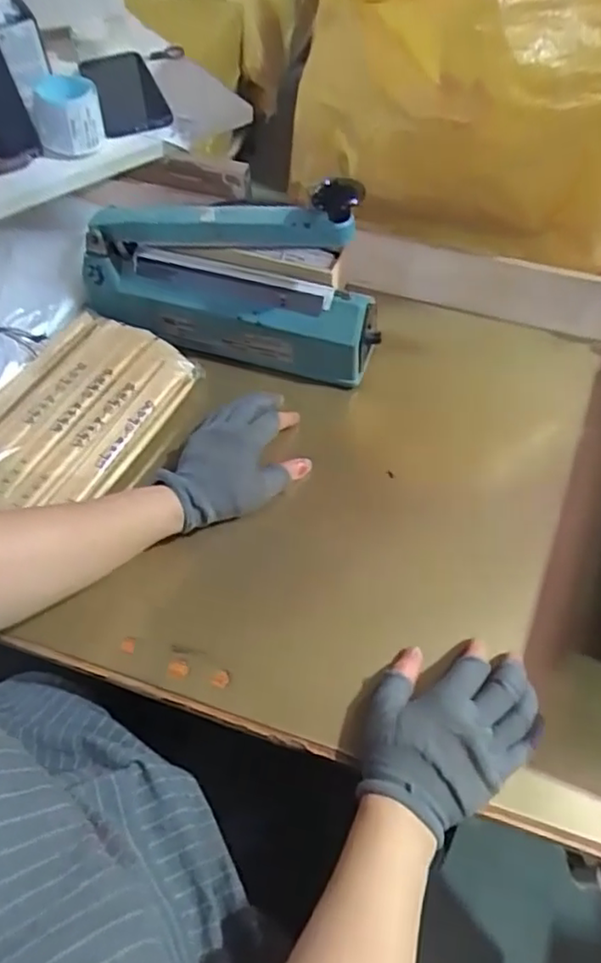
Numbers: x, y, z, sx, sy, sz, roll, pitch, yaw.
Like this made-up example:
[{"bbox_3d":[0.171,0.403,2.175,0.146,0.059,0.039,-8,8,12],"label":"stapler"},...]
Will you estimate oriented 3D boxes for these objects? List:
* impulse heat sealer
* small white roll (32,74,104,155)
[{"bbox_3d":[-0.070,-0.207,0.626,0.298,0.177,0.077,15,60,7],"label":"impulse heat sealer"},{"bbox_3d":[-0.244,-0.383,0.675,0.069,0.049,0.066,1,59,-1],"label":"small white roll"}]

